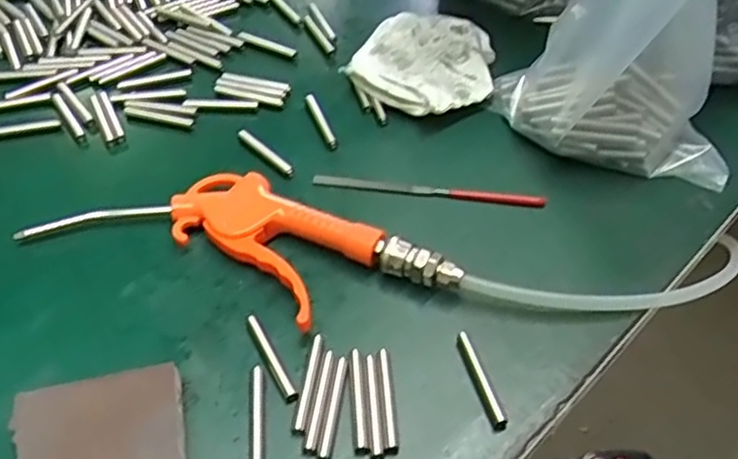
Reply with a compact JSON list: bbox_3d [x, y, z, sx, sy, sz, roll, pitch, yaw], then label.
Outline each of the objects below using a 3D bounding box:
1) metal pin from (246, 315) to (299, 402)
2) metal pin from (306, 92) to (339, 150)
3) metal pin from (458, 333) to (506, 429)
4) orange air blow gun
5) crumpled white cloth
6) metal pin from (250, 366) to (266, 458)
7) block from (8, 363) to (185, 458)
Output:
[{"bbox_3d":[-0.055,0.072,0.389,0.007,0.006,0.060,-23,53,-17],"label":"metal pin"},{"bbox_3d":[-0.036,-0.083,0.520,0.008,0.006,0.057,-16,51,-12],"label":"metal pin"},{"bbox_3d":[0.061,0.083,0.382,0.007,0.006,0.060,-14,51,-10],"label":"metal pin"},{"bbox_3d":[-0.078,0.004,0.437,0.266,0.022,0.094,14,52,13],"label":"orange air blow gun"},{"bbox_3d":[0.046,-0.132,0.547,0.106,0.026,0.104,31,57,25],"label":"crumpled white cloth"},{"bbox_3d":[-0.059,0.101,0.369,0.008,0.007,0.058,-5,50,-3],"label":"metal pin"},{"bbox_3d":[-0.133,0.110,0.348,0.079,0.025,0.068,-11,50,-8],"label":"block"}]

